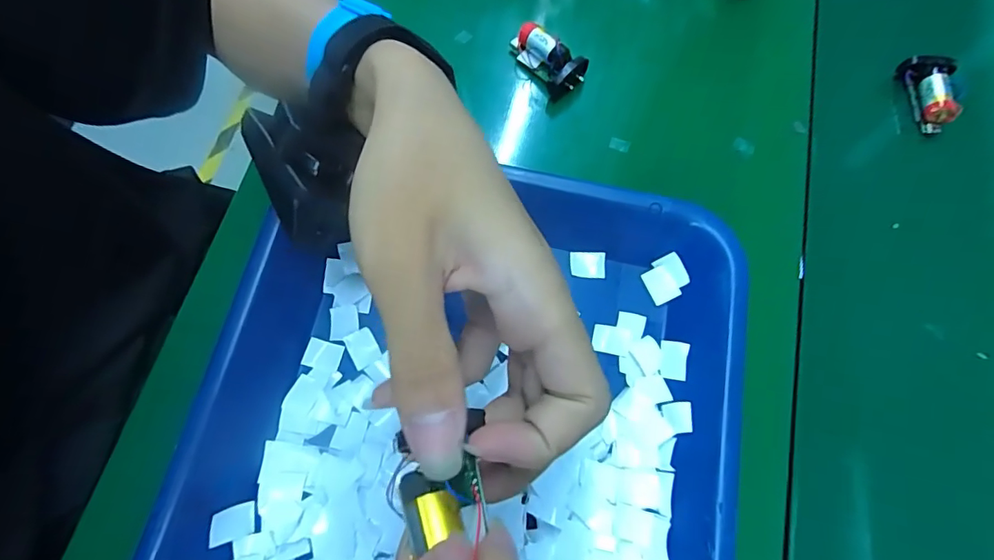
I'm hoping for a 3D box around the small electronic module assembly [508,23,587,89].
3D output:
[{"bbox_3d":[0.031,-0.145,0.322,0.054,0.022,0.024,34,73,11],"label":"small electronic module assembly"}]

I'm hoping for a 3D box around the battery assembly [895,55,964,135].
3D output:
[{"bbox_3d":[0.291,-0.125,0.328,0.021,0.021,0.051,-5,72,-1],"label":"battery assembly"}]

